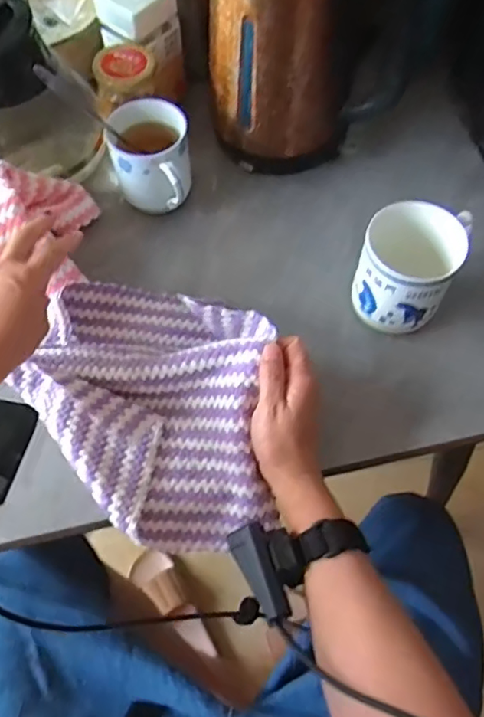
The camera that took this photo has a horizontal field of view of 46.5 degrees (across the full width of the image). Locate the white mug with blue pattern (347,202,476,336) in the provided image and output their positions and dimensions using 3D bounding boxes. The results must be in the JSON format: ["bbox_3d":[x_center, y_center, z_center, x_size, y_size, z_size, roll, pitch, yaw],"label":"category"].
[{"bbox_3d":[0.149,-0.078,0.520,0.083,0.113,0.082,15,65,8],"label":"white mug with blue pattern"}]

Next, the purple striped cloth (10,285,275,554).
[{"bbox_3d":[-0.073,0.028,0.498,0.188,0.083,0.264,-38,69,-16],"label":"purple striped cloth"}]

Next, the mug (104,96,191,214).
[{"bbox_3d":[-0.091,-0.195,0.584,0.076,0.100,0.093,-10,64,-4],"label":"mug"}]

